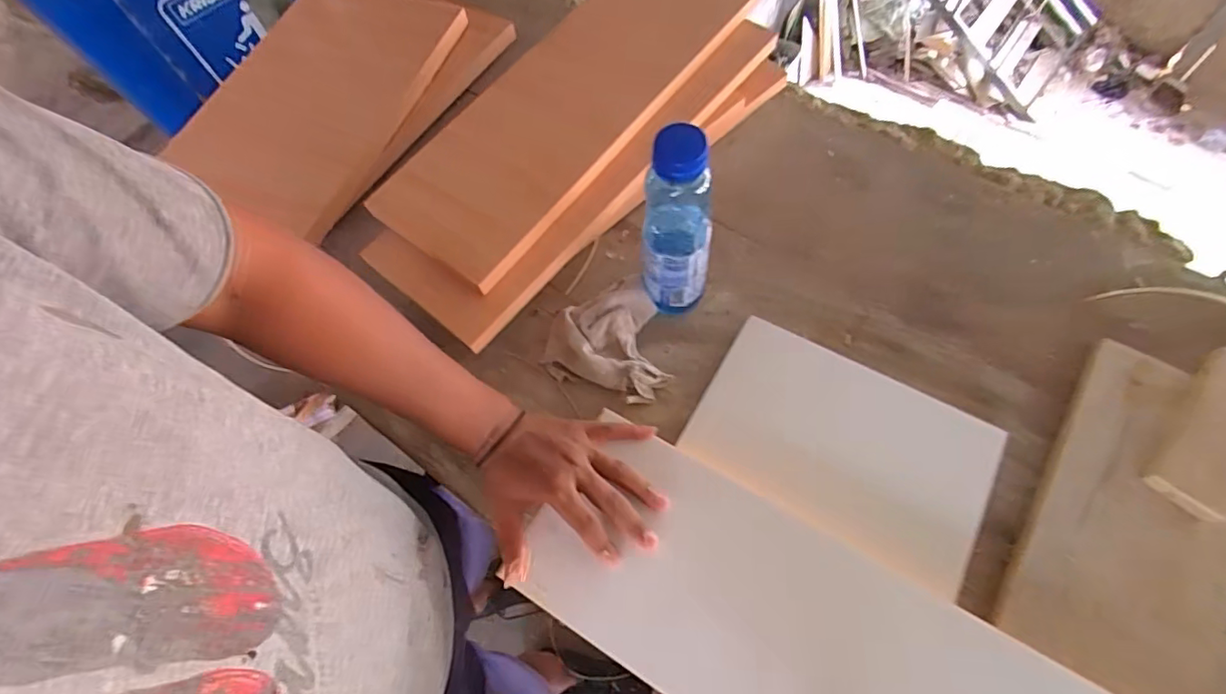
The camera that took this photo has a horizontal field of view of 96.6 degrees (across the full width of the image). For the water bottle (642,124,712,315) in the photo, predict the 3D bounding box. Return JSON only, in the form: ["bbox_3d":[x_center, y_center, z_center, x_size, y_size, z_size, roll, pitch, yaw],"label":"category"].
[{"bbox_3d":[0.058,-0.100,0.486,0.063,0.214,0.054,6,65,7],"label":"water bottle"}]

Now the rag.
[{"bbox_3d":[0.002,-0.014,0.544,0.127,0.040,0.119,16,66,12],"label":"rag"}]

